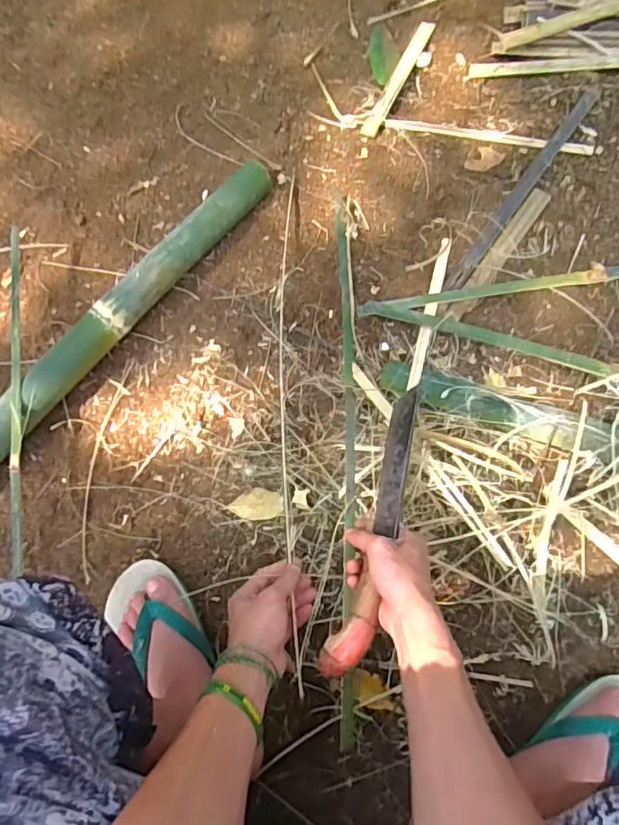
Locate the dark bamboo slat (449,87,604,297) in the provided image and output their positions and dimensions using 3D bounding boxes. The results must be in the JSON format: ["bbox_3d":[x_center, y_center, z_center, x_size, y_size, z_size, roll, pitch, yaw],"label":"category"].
[{"bbox_3d":[0.327,-0.344,0.846,0.024,0.007,0.399,34,83,22],"label":"dark bamboo slat"}]

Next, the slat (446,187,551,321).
[{"bbox_3d":[0.283,-0.235,0.830,0.031,0.012,0.253,34,82,10],"label":"slat"}]

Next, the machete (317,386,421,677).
[{"bbox_3d":[0.082,0.118,0.617,0.045,0.050,0.341,17,55,6],"label":"machete"}]

